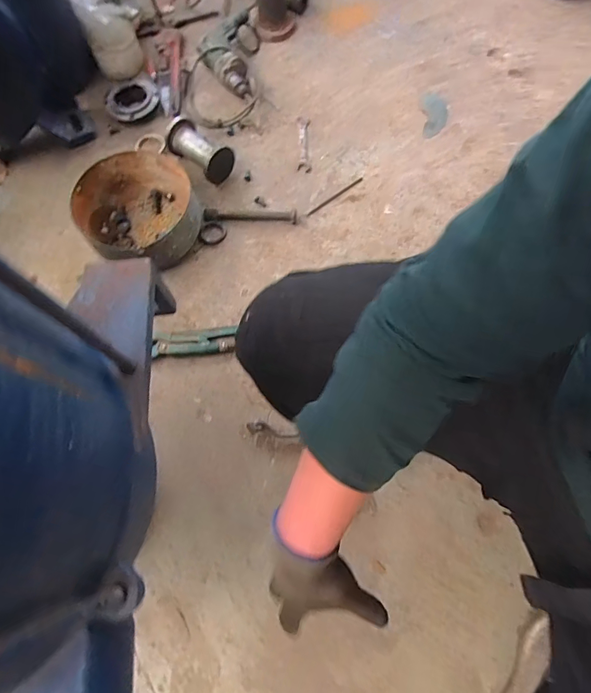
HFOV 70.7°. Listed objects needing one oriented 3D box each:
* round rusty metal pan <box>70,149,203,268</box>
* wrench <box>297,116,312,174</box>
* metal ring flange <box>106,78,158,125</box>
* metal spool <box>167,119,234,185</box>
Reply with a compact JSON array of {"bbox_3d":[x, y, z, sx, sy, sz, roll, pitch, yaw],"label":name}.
[{"bbox_3d":[-0.344,-0.293,0.934,0.250,0.105,0.247,0,71,1],"label":"round rusty metal pan"},{"bbox_3d":[0.021,-0.510,1.050,0.033,0.008,0.174,0,71,1],"label":"wrench"},{"bbox_3d":[-0.422,-0.647,1.090,0.136,0.037,0.135,-2,71,1],"label":"metal ring flange"},{"bbox_3d":[-0.229,-0.466,1.000,0.167,0.084,0.074,41,77,14],"label":"metal spool"}]

